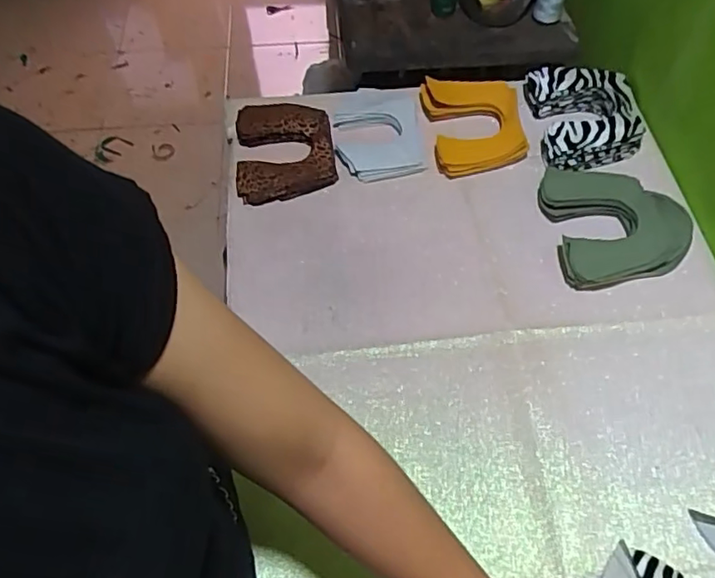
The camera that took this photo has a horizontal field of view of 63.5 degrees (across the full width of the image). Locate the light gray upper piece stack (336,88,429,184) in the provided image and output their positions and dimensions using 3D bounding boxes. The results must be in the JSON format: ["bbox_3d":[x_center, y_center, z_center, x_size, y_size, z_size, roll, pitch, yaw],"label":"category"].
[{"bbox_3d":[0.028,-0.220,0.820,0.115,0.036,0.152,-6,57,-2],"label":"light gray upper piece stack"}]

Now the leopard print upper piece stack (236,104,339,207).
[{"bbox_3d":[-0.102,-0.196,0.808,0.130,0.036,0.168,-8,57,-4],"label":"leopard print upper piece stack"}]

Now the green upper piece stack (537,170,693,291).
[{"bbox_3d":[0.326,-0.082,0.722,0.174,0.031,0.177,-3,57,-1],"label":"green upper piece stack"}]

